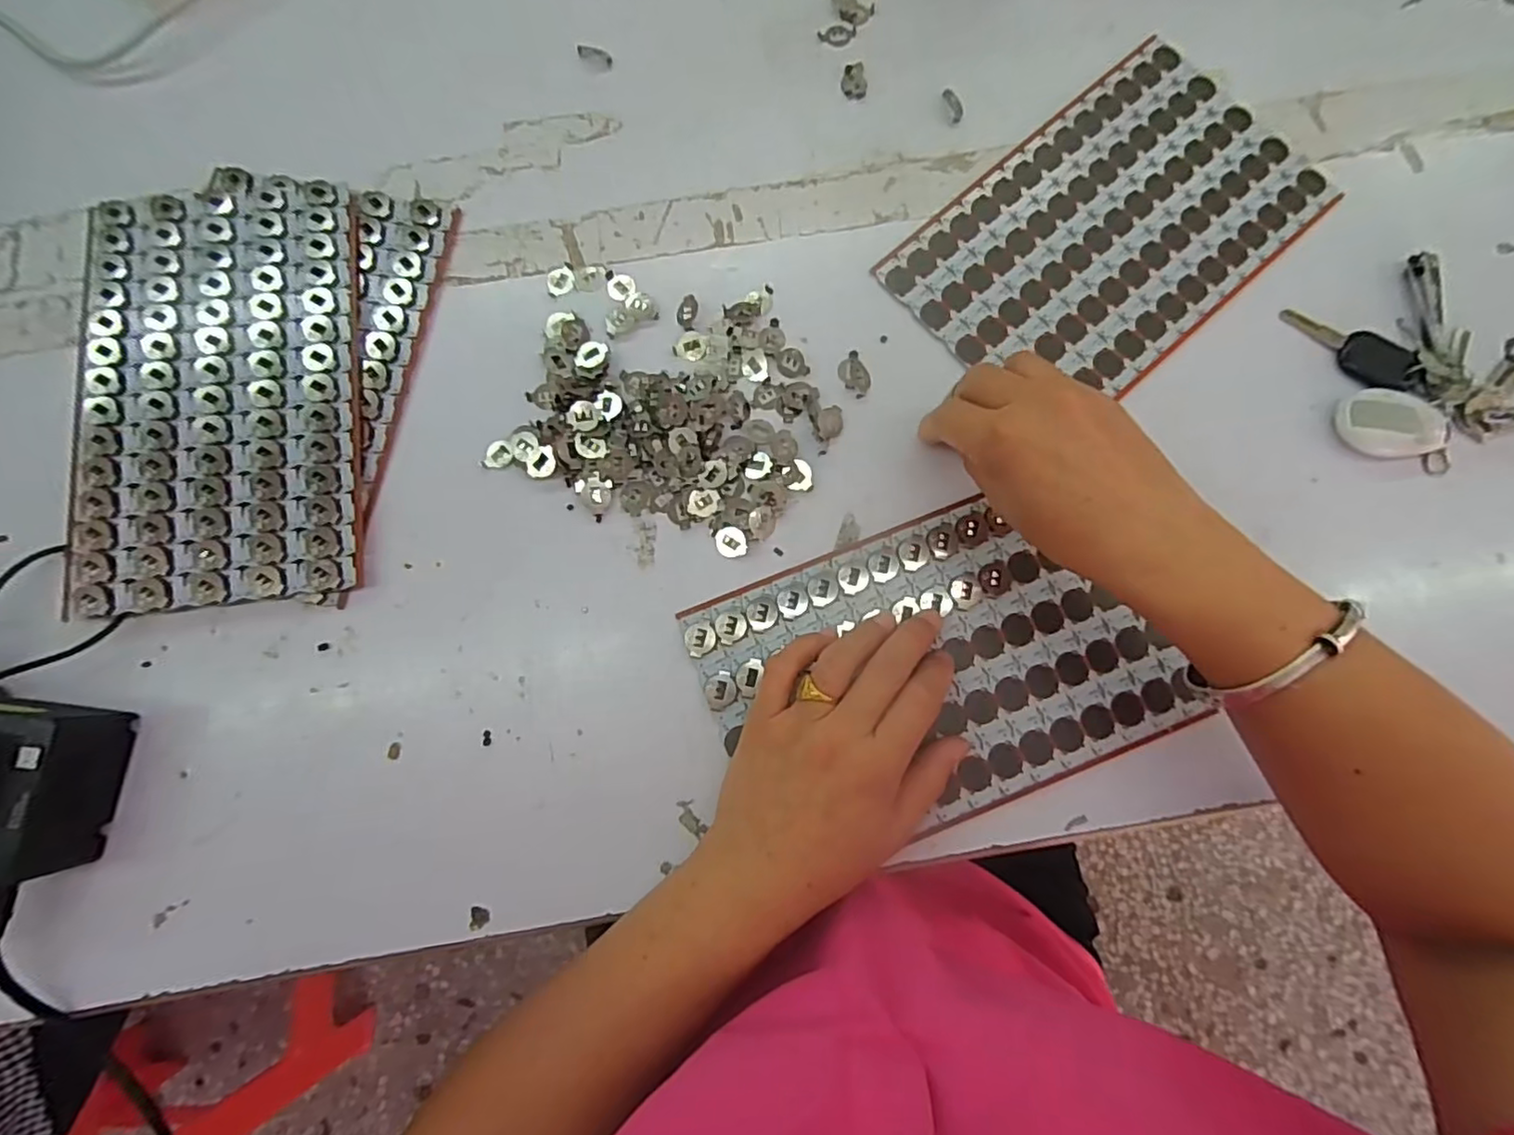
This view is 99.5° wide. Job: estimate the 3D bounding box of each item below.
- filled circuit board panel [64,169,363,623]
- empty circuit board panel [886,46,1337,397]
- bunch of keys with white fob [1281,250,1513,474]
[{"bbox_3d":[-0.306,-0.105,0.368,0.150,0.018,0.253,-5,79,-1],"label":"filled circuit board panel"},{"bbox_3d":[0.216,-0.206,0.392,0.248,0.004,0.157,-41,82,-6],"label":"empty circuit board panel"},{"bbox_3d":[0.388,-0.120,0.369,0.129,0.017,0.114,-21,80,-4],"label":"bunch of keys with white fob"}]

